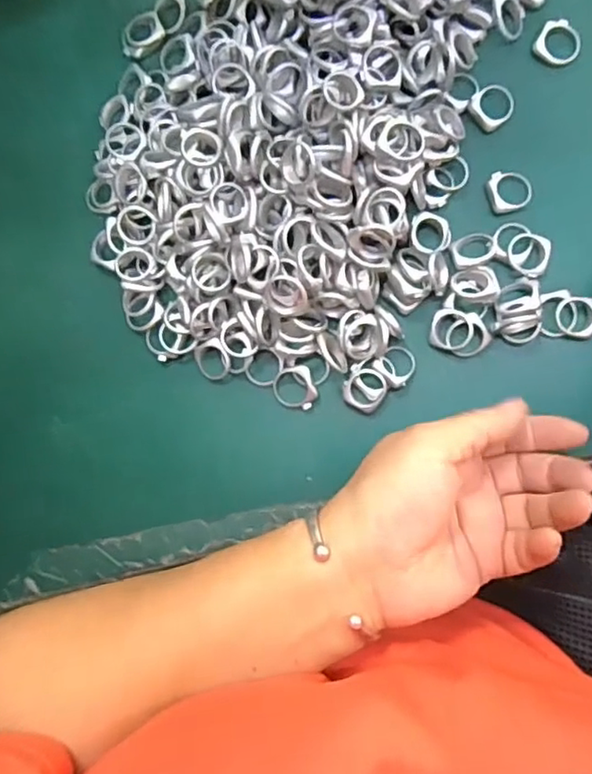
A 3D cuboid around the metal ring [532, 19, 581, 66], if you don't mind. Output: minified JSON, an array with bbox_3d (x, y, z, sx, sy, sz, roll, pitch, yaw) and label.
[{"bbox_3d":[0.143,-0.187,0.327,0.023,0.005,0.024,-1,85,8],"label":"metal ring"}]

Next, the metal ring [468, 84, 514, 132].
[{"bbox_3d":[0.106,-0.151,0.325,0.024,0.005,0.021,-37,97,0],"label":"metal ring"}]

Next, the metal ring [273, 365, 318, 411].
[{"bbox_3d":[-0.001,0.001,0.323,0.022,0.007,0.024,-1,85,8],"label":"metal ring"}]

